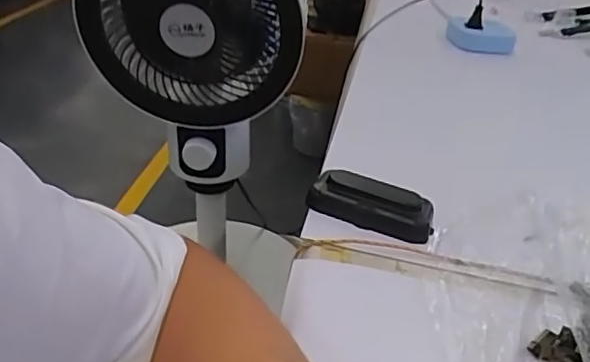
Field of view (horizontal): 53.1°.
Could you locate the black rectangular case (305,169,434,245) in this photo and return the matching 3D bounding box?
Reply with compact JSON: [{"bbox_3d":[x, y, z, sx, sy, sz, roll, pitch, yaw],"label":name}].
[{"bbox_3d":[0.066,0.020,0.509,0.104,0.030,0.039,17,32,16],"label":"black rectangular case"}]

